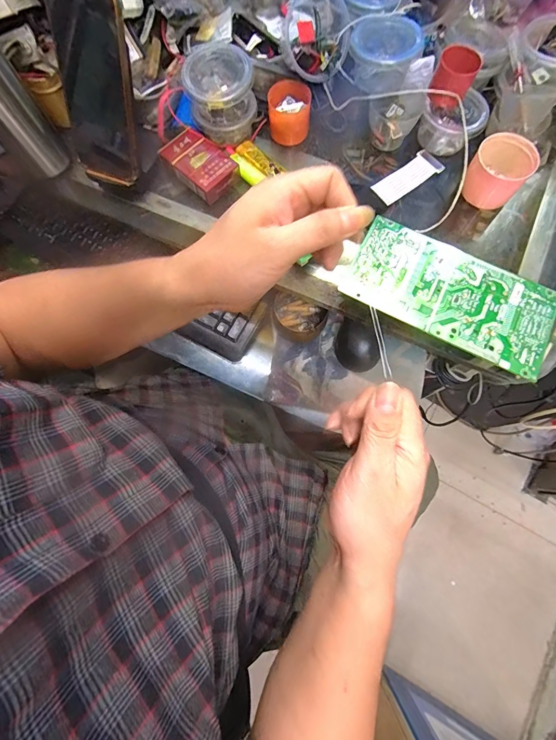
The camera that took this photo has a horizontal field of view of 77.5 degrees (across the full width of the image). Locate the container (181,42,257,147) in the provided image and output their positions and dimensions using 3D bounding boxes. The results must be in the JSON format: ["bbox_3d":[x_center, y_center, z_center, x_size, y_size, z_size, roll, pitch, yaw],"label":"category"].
[{"bbox_3d":[-0.067,-0.323,0.414,0.083,0.071,0.068,-9,75,-1],"label":"container"}]

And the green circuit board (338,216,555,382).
[{"bbox_3d":[0.186,-0.084,0.372,0.217,0.014,0.113,26,77,8],"label":"green circuit board"}]

